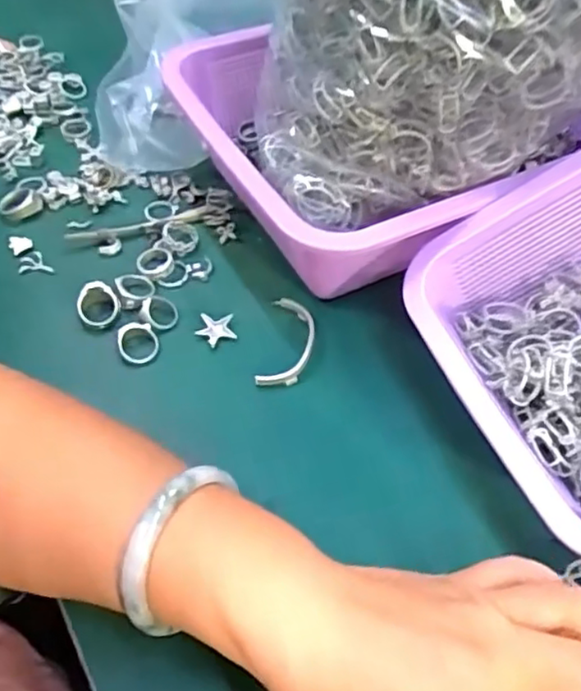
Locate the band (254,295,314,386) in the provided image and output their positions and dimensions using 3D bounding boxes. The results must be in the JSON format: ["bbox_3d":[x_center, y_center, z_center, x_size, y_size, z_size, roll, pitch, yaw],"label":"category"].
[{"bbox_3d":[-0.001,-0.002,0.385,0.028,0.007,0.061,9,53,5],"label":"band"}]

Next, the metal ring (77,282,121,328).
[{"bbox_3d":[-0.117,-0.024,0.392,0.025,0.006,0.027,0,89,-16],"label":"metal ring"}]

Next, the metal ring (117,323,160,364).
[{"bbox_3d":[-0.089,-0.001,0.378,0.025,0.006,0.025,7,68,-18],"label":"metal ring"}]

